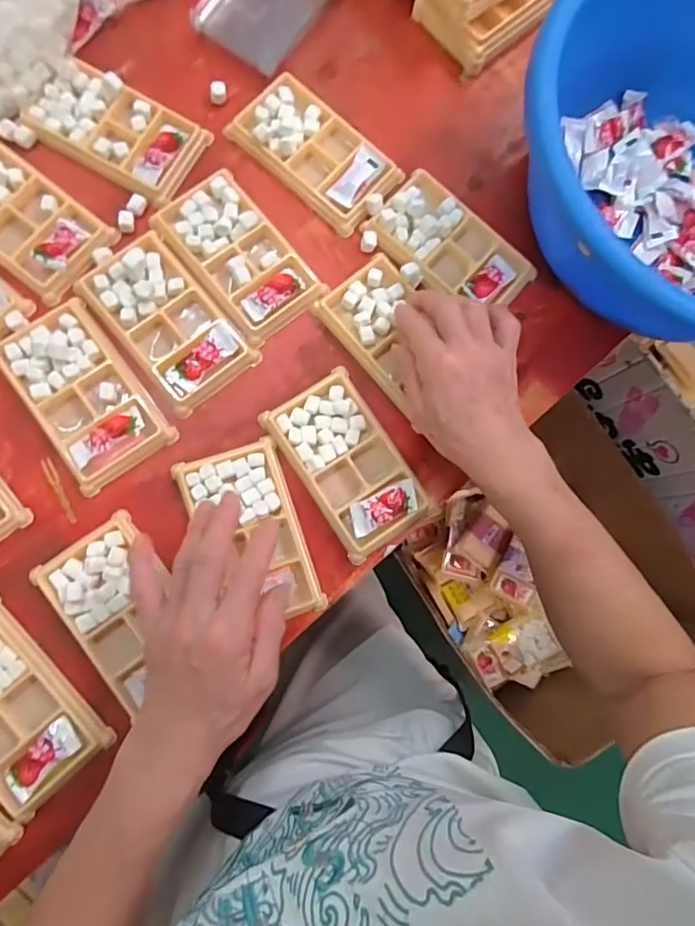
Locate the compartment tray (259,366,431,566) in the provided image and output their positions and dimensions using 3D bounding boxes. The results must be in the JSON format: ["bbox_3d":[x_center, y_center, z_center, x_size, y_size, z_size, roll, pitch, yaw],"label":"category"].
[{"bbox_3d":[0.001,0.001,0.402,0.074,0.012,0.137,-31,85,-8],"label":"compartment tray"}]

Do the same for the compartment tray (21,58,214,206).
[{"bbox_3d":[-0.190,-0.275,0.422,0.130,0.010,0.075,29,81,0],"label":"compartment tray"}]

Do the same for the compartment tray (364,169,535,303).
[{"bbox_3d":[0.090,-0.185,0.438,0.136,0.022,0.077,36,81,1],"label":"compartment tray"}]

